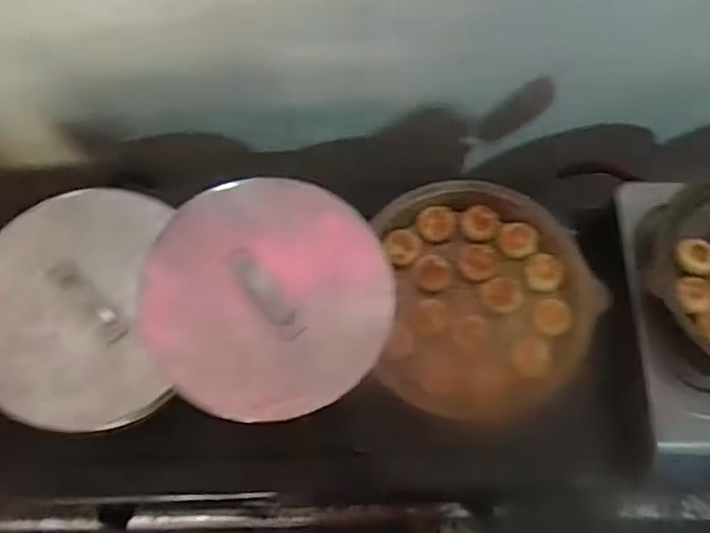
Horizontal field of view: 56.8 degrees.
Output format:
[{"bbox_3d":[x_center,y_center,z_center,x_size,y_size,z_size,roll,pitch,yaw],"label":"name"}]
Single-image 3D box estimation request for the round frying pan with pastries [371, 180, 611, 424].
[{"bbox_3d":[0.145,0.033,0.730,0.243,0.042,0.267,0,71,-1],"label":"round frying pan with pastries"}]

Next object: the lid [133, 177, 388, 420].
[{"bbox_3d":[-0.082,0.033,0.660,0.241,0.017,0.231,1,86,-15],"label":"lid"}]

